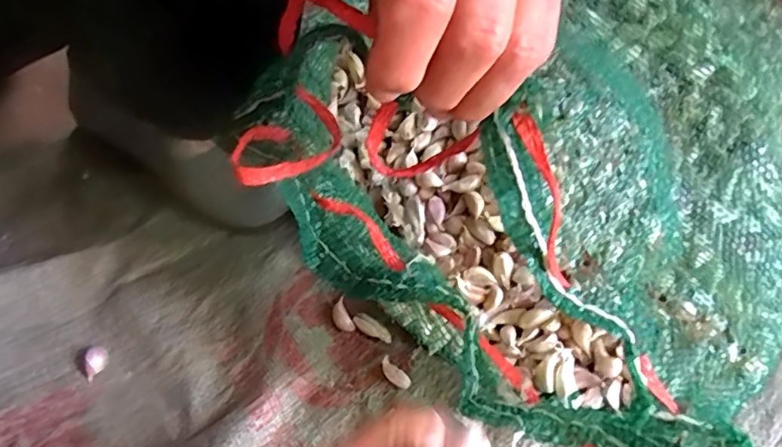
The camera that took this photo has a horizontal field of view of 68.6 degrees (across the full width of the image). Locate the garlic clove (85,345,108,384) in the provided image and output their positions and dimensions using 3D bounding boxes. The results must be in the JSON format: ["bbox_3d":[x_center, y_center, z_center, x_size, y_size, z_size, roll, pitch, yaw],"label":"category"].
[{"bbox_3d":[-0.199,0.094,0.385,0.011,0.008,0.022,8,56,6],"label":"garlic clove"}]

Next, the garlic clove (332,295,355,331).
[{"bbox_3d":[-0.035,0.065,0.404,0.012,0.007,0.025,-19,58,-12],"label":"garlic clove"}]

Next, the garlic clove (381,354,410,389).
[{"bbox_3d":[0.002,0.100,0.381,0.010,0.006,0.024,-36,63,-22],"label":"garlic clove"}]

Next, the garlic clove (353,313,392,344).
[{"bbox_3d":[-0.012,0.072,0.396,0.030,0.006,0.011,26,60,17],"label":"garlic clove"}]

